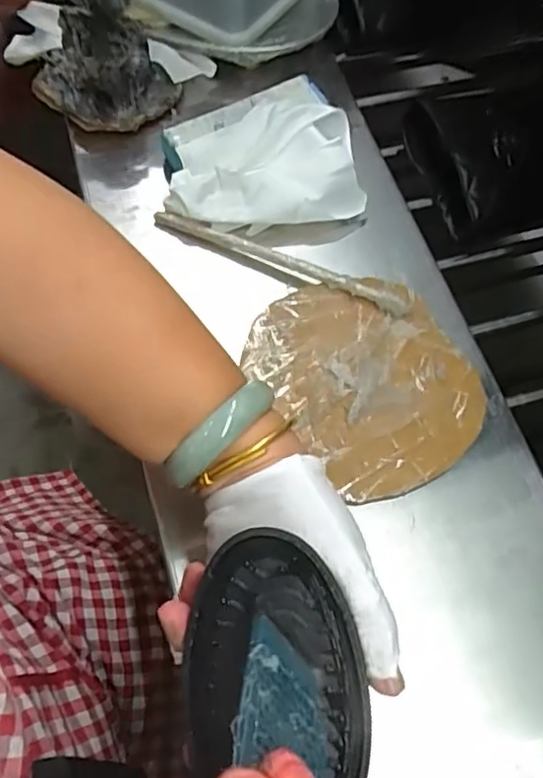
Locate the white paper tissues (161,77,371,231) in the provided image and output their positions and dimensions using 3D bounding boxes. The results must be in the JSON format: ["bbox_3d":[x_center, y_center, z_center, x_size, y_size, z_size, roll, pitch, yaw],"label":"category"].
[{"bbox_3d":[-0.011,-0.177,0.474,0.143,0.043,0.127,-11,66,-7],"label":"white paper tissues"}]

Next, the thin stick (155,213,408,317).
[{"bbox_3d":[0.005,-0.092,0.438,0.191,0.009,0.015,21,66,7],"label":"thin stick"}]

